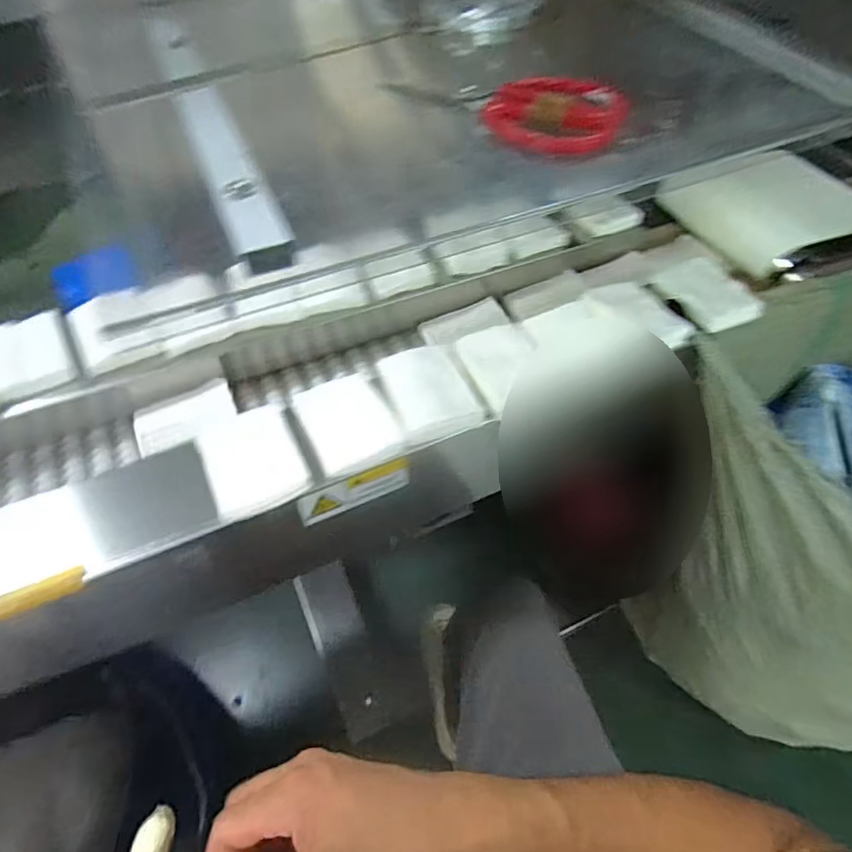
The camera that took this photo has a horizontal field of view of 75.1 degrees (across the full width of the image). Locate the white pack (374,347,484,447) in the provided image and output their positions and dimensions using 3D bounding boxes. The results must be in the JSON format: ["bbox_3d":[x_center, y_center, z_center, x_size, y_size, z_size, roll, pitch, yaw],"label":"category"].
[{"bbox_3d":[0.003,-0.036,0.536,0.077,0.016,0.104,-15,54,-12],"label":"white pack"}]

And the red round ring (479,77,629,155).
[{"bbox_3d":[0.096,-0.228,0.405,0.094,0.015,0.090,19,55,13],"label":"red round ring"}]

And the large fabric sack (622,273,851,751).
[{"bbox_3d":[0.650,0.095,0.905,0.537,0.673,0.566,27,57,18],"label":"large fabric sack"}]

